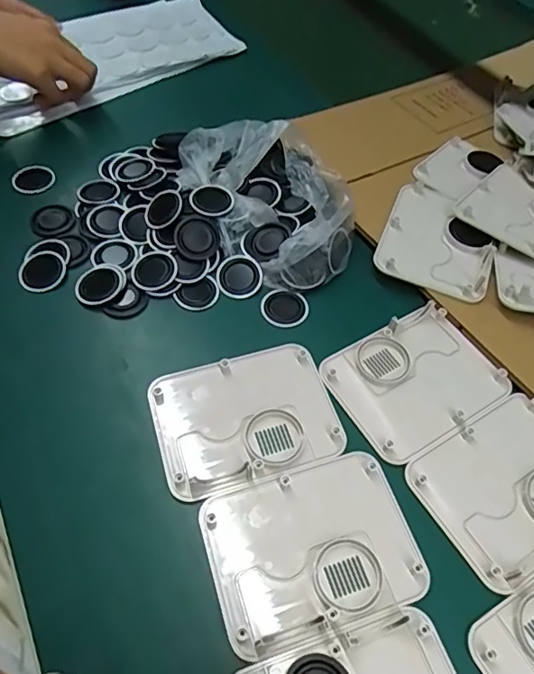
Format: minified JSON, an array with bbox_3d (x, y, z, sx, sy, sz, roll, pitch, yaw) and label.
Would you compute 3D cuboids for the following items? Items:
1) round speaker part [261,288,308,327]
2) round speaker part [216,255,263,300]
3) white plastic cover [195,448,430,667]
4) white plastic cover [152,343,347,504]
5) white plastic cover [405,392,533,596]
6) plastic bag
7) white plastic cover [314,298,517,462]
[{"bbox_3d":[0.015,-0.024,0.437,0.038,0.004,0.036,1,56,-1],"label":"round speaker part"},{"bbox_3d":[-0.024,-0.052,0.448,0.037,0.004,0.039,-1,73,3],"label":"round speaker part"},{"bbox_3d":[0.028,0.130,0.327,0.124,0.009,0.097,-15,58,-12],"label":"white plastic cover"},{"bbox_3d":[-0.016,0.056,0.376,0.125,0.008,0.098,-14,58,-11],"label":"white plastic cover"},{"bbox_3d":[0.167,0.100,0.357,0.121,0.006,0.096,-26,61,-18],"label":"white plastic cover"},{"bbox_3d":[0.004,-0.131,0.472,0.120,0.057,0.186,-21,59,-15],"label":"plastic bag"},{"bbox_3d":[0.112,0.031,0.400,0.121,0.009,0.095,-26,61,-19],"label":"white plastic cover"}]

